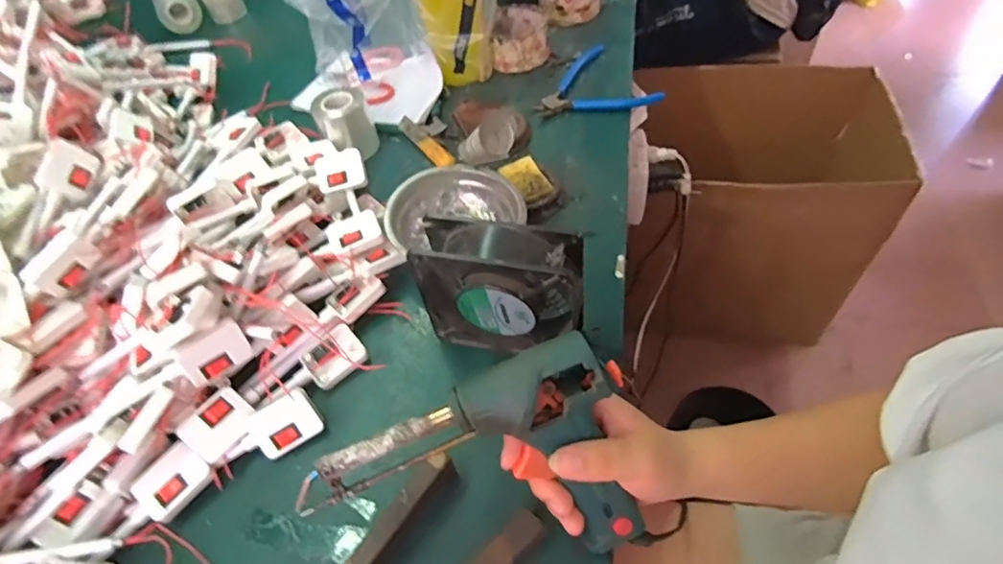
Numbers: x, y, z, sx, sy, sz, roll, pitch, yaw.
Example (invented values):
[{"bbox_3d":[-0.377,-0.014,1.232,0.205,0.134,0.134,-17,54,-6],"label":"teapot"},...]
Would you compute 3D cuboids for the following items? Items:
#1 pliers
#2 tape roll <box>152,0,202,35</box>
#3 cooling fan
[{"bbox_3d":[0.105,-0.231,0.658,0.141,0.014,0.119,-34,57,-18],"label":"pliers"},{"bbox_3d":[-0.518,-0.439,0.881,0.061,0.066,0.061,-27,57,-15],"label":"tape roll"},{"bbox_3d":[0.000,0.007,0.422,0.123,0.119,0.047,12,55,15],"label":"cooling fan"}]

